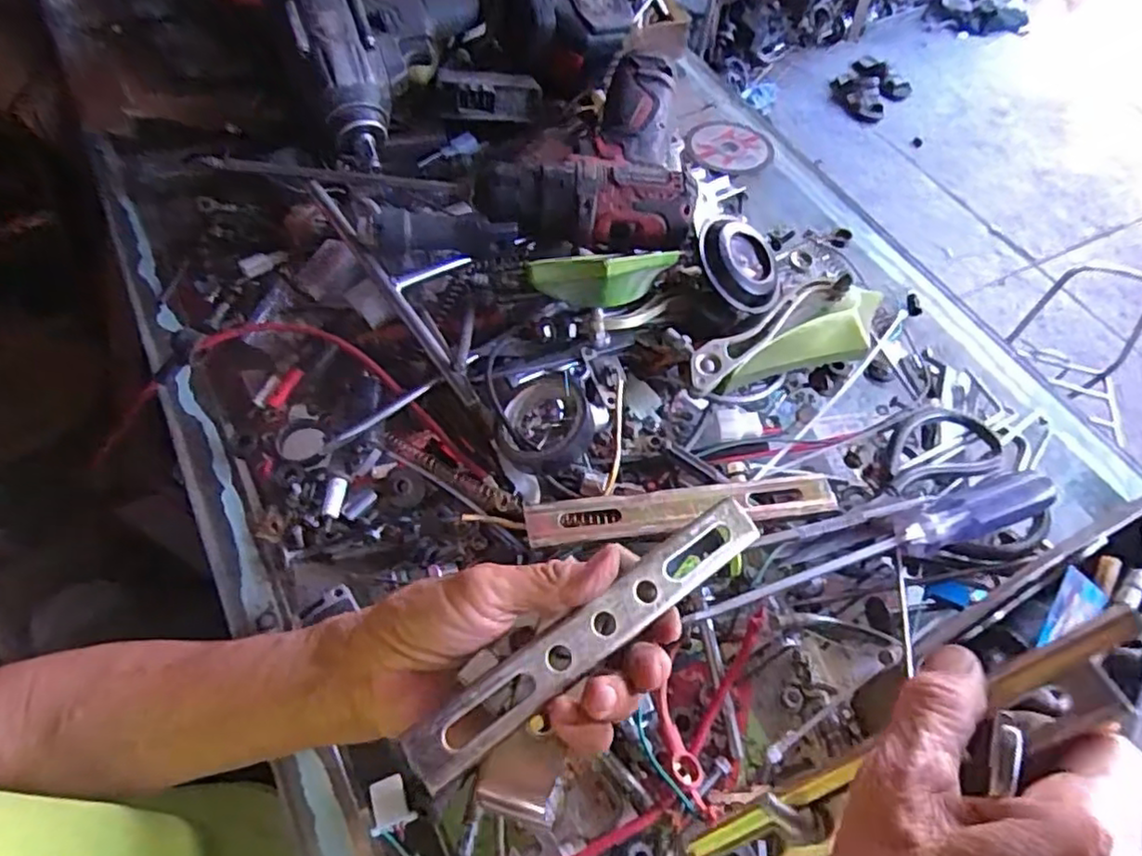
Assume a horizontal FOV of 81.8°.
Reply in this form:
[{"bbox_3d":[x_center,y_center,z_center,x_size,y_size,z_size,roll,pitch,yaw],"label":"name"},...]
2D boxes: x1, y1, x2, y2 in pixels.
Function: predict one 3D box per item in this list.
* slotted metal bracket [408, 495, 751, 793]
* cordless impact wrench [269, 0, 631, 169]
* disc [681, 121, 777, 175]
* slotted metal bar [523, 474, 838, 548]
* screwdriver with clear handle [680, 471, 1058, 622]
[{"bbox_3d":[0.013,0.084,0.279,0.177,0.010,0.024,-30,66,-26],"label":"slotted metal bracket"},{"bbox_3d":[-0.081,-0.307,0.517,0.275,0.103,0.156,-23,63,-16],"label":"cordless impact wrench"},{"bbox_3d":[0.140,-0.249,0.582,0.074,0.006,0.074,2,59,-3],"label":"disc"},{"bbox_3d":[0.065,0.045,0.370,0.179,0.014,0.025,-7,60,-8],"label":"slotted metal bar"},{"bbox_3d":[0.163,0.064,0.356,0.218,0.027,0.024,-14,61,-12],"label":"screwdriver with clear handle"}]

